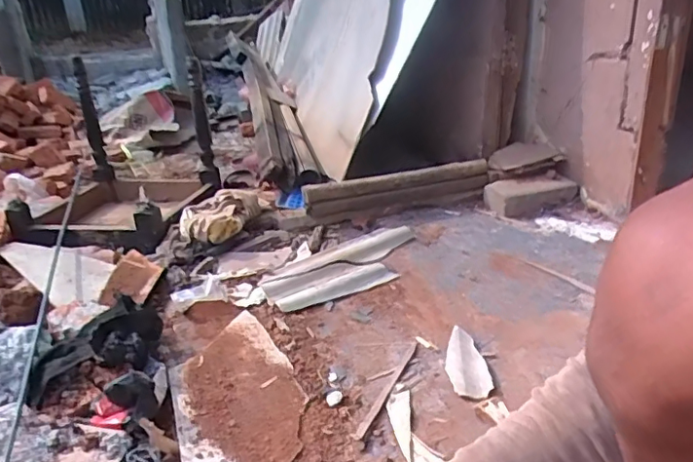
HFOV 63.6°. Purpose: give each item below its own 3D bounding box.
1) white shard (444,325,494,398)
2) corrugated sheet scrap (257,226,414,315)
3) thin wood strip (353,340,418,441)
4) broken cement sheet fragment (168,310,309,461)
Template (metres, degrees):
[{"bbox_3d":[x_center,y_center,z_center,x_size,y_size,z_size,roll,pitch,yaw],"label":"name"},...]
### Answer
[{"bbox_3d":[0.185,0.200,0.874,0.062,0.009,0.154,0,24,0],"label":"white shard"},{"bbox_3d":[0.011,0.073,1.184,0.406,0.023,0.187,-17,29,-35],"label":"corrugated sheet scrap"},{"bbox_3d":[0.065,0.229,0.830,0.015,0.006,0.223,12,26,24],"label":"thin wood strip"},{"bbox_3d":[-0.160,0.242,0.825,0.178,0.008,0.395,-8,25,-20],"label":"broken cement sheet fragment"}]

